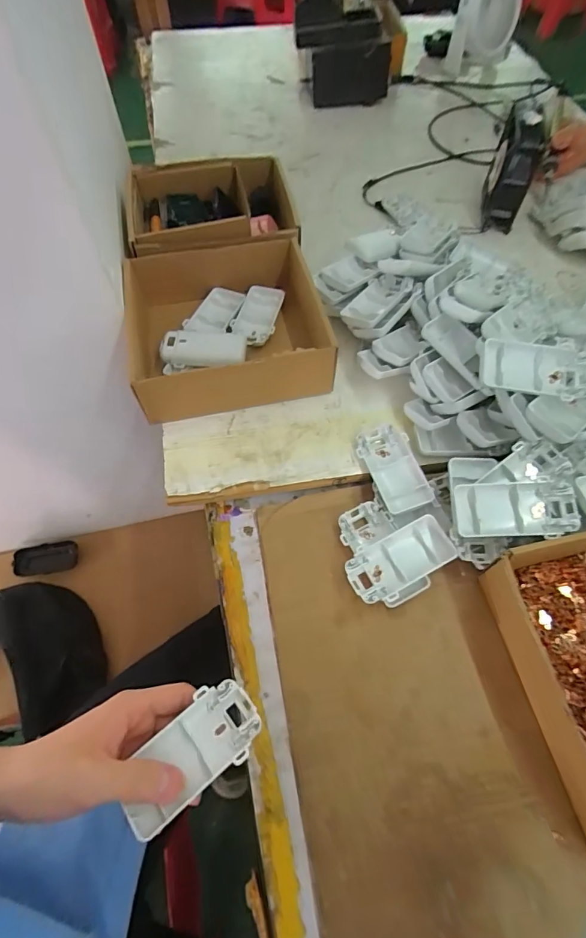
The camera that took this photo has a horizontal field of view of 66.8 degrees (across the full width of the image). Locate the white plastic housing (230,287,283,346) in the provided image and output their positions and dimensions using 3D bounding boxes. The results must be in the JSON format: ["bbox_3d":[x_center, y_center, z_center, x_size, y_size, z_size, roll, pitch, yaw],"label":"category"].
[{"bbox_3d":[-0.044,-0.190,0.546,0.050,0.009,0.092,11,61,7],"label":"white plastic housing"}]

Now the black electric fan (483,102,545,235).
[{"bbox_3d":[0.304,-0.415,0.618,0.049,0.119,0.101,13,61,8],"label":"black electric fan"}]

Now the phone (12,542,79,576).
[{"bbox_3d":[-0.462,0.168,0.831,0.110,0.012,0.056,-5,76,-13],"label":"phone"}]

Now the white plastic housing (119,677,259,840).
[{"bbox_3d":[-0.068,0.187,0.294,0.096,0.017,0.048,-35,68,-18],"label":"white plastic housing"}]

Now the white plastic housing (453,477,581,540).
[{"bbox_3d":[0.189,0.035,0.380,0.094,0.013,0.048,-6,70,9],"label":"white plastic housing"}]

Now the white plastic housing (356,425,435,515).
[{"bbox_3d":[0.100,0.000,0.442,0.048,0.017,0.093,-24,60,4],"label":"white plastic housing"}]

